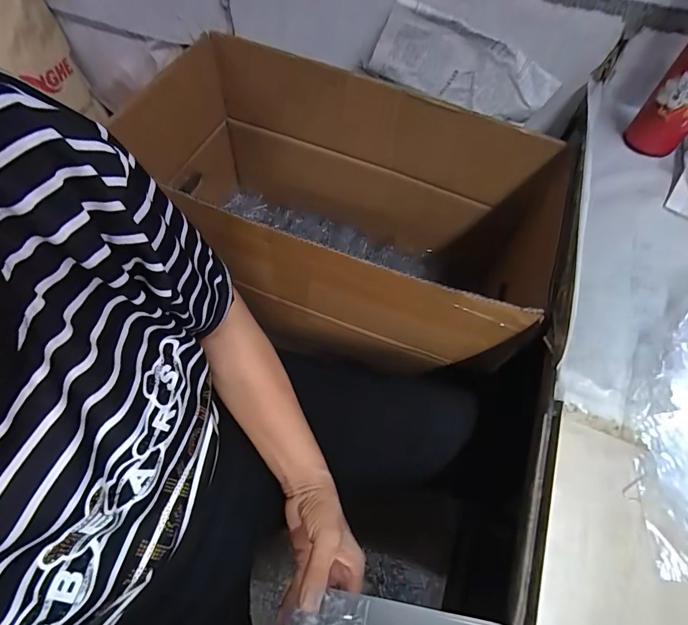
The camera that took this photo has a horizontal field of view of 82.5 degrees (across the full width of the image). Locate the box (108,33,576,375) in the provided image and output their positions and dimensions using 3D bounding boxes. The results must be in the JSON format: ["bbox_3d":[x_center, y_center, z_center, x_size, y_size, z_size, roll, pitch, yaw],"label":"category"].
[{"bbox_3d":[-0.002,-0.136,0.653,0.637,0.322,0.343,19,61,9],"label":"box"}]

